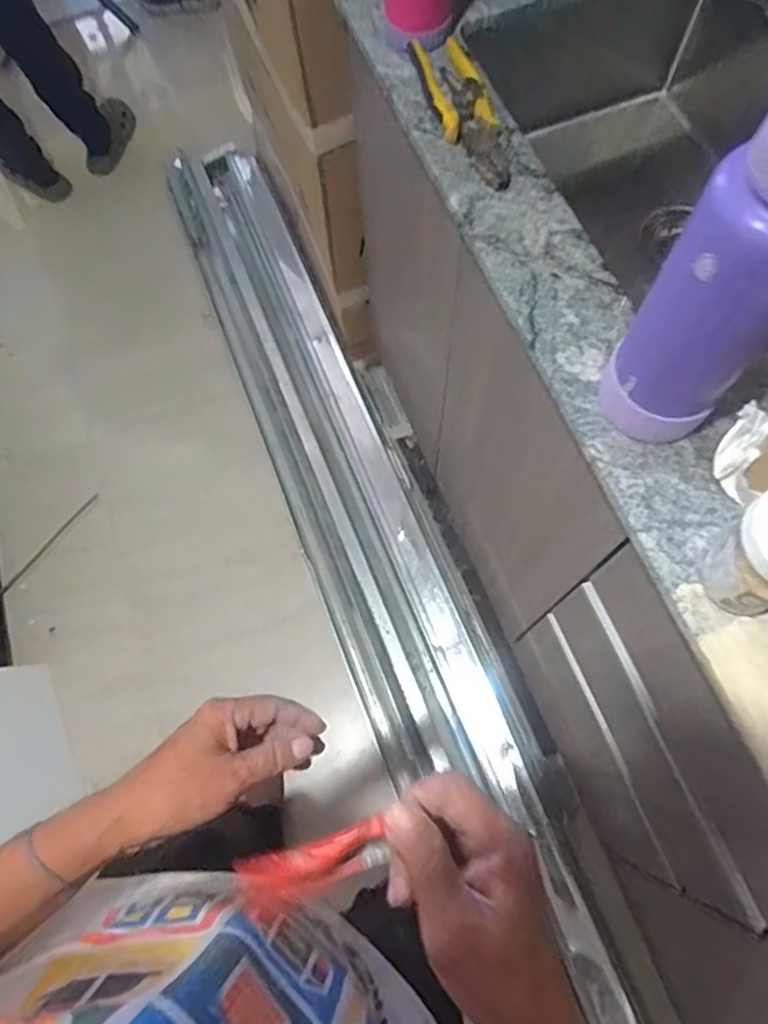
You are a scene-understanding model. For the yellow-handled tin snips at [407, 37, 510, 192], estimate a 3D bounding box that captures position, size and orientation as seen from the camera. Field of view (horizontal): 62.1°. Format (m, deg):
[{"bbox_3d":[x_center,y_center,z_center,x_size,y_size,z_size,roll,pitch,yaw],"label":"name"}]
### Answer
[{"bbox_3d":[0.089,-0.434,0.686,0.064,0.030,0.202,-19,71,-4],"label":"yellow-handled tin snips"}]

